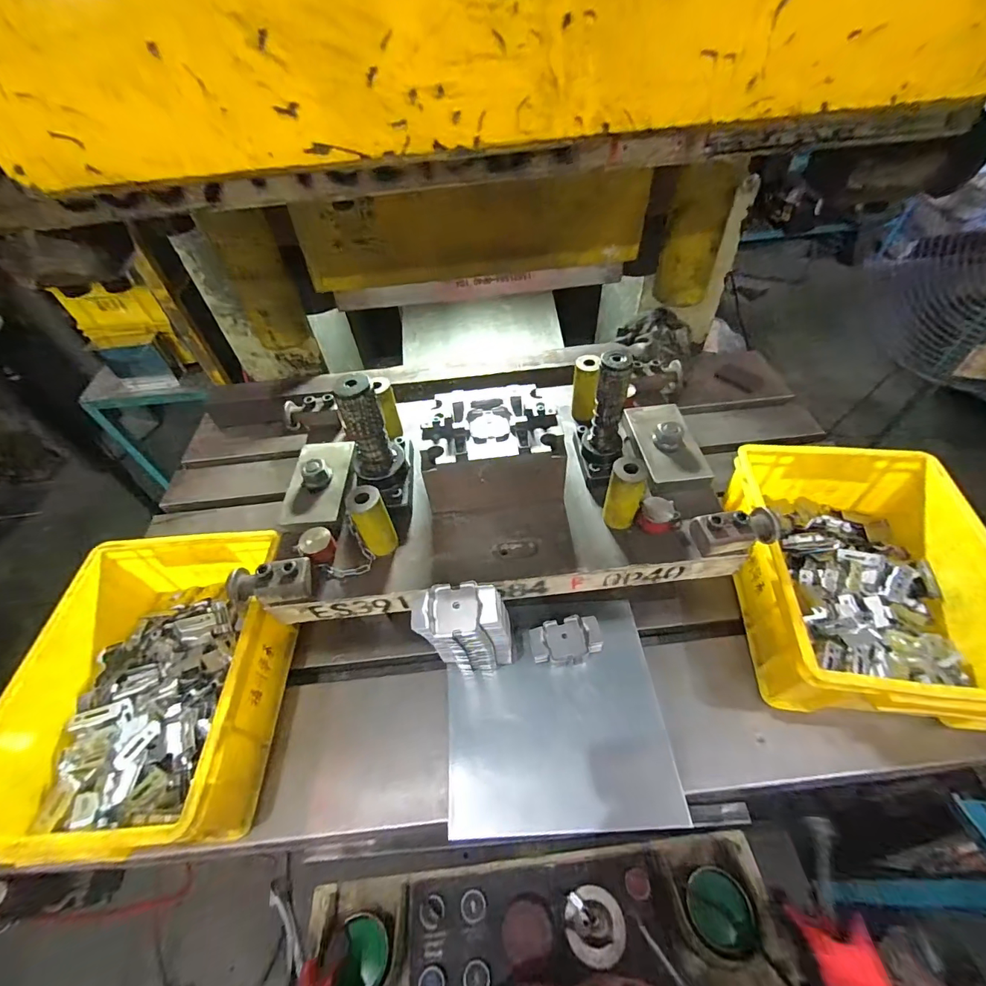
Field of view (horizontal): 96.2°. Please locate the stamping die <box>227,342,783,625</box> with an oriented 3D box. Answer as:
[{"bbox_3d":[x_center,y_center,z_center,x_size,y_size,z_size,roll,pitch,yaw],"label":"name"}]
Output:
[{"bbox_3d":[-0.002,-0.062,0.586,0.602,0.202,0.336,-6,50,-1],"label":"stamping die"}]

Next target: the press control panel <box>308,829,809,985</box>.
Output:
[{"bbox_3d":[0.060,0.506,0.505,0.530,0.078,0.142,-6,50,0],"label":"press control panel"}]

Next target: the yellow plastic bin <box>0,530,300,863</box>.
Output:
[{"bbox_3d":[-0.402,0.228,0.542,0.255,0.122,0.331,-3,50,2],"label":"yellow plastic bin"}]

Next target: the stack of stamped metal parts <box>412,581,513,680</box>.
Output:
[{"bbox_3d":[-0.028,0.172,0.519,0.103,0.182,0.057,-4,50,1],"label":"stack of stamped metal parts"}]

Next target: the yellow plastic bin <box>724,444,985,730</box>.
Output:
[{"bbox_3d":[0.471,0.106,0.573,0.262,0.119,0.346,4,51,8],"label":"yellow plastic bin"}]

